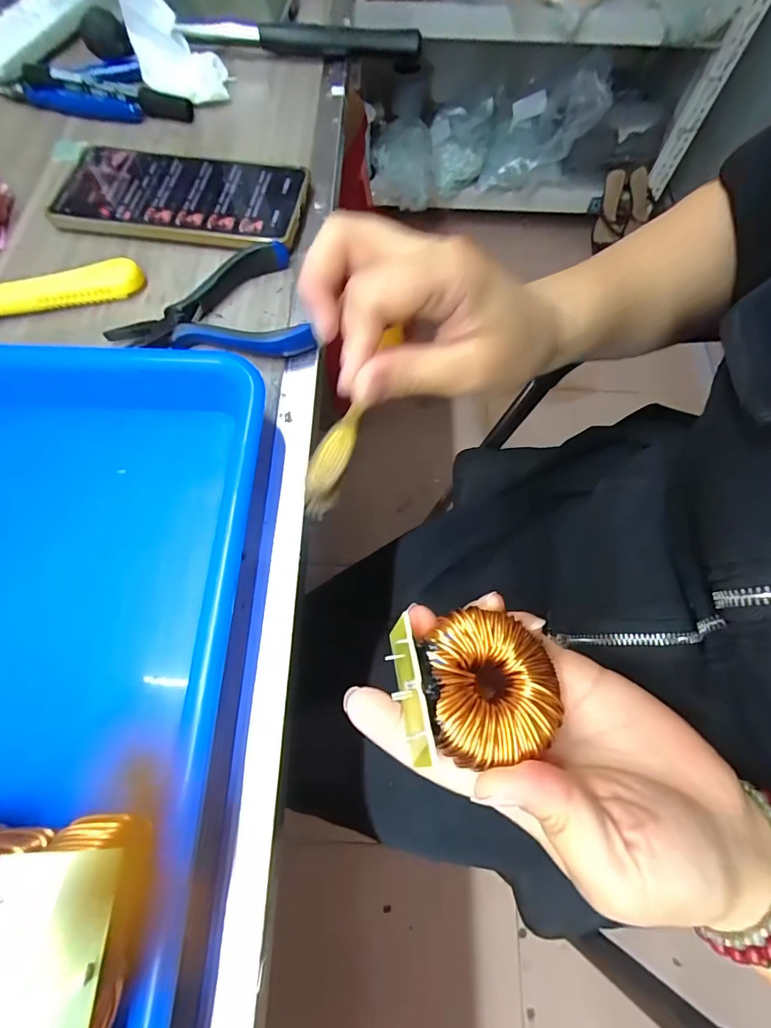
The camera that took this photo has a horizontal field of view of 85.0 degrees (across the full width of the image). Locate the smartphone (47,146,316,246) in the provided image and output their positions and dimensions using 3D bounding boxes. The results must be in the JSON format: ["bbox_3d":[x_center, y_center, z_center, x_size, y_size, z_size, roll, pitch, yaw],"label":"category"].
[{"bbox_3d":[-0.139,-0.216,0.288,0.166,0.012,0.075,8,68,2],"label":"smartphone"}]

